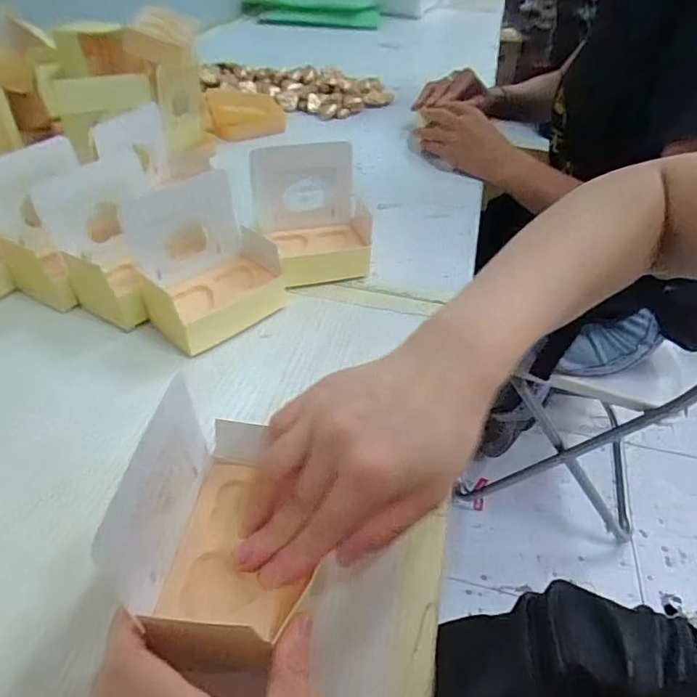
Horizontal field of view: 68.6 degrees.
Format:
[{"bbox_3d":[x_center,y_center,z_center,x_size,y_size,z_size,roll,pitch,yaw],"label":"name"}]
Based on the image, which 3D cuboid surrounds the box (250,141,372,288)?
[{"bbox_3d":[-0.030,-0.121,0.470,0.105,0.102,0.077,-10,44,-15],"label":"box"}]

